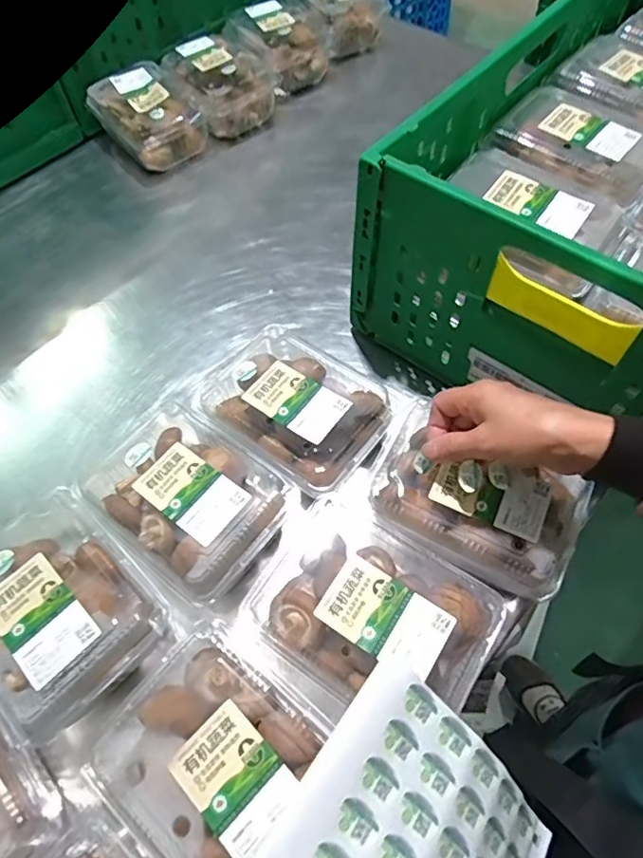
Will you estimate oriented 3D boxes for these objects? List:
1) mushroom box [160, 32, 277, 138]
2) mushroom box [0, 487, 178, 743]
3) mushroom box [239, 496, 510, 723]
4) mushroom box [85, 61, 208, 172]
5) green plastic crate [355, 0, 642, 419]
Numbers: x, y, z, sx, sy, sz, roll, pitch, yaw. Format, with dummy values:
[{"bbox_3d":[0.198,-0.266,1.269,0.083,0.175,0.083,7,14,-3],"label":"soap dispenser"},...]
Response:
[{"bbox_3d":[-0.162,-0.535,0.853,0.140,0.087,0.163,-32,62,-15],"label":"mushroom box"},{"bbox_3d":[-0.209,0.144,0.446,0.126,0.078,0.169,-40,65,-19],"label":"mushroom box"},{"bbox_3d":[0.035,0.141,0.424,0.179,0.058,0.143,32,66,20],"label":"mushroom box"},{"bbox_3d":[-0.254,-0.460,0.811,0.126,0.087,0.150,-36,63,-17],"label":"mushroom box"},{"bbox_3d":[0.368,-0.275,0.562,0.390,0.180,0.591,34,67,21],"label":"green plastic crate"}]

